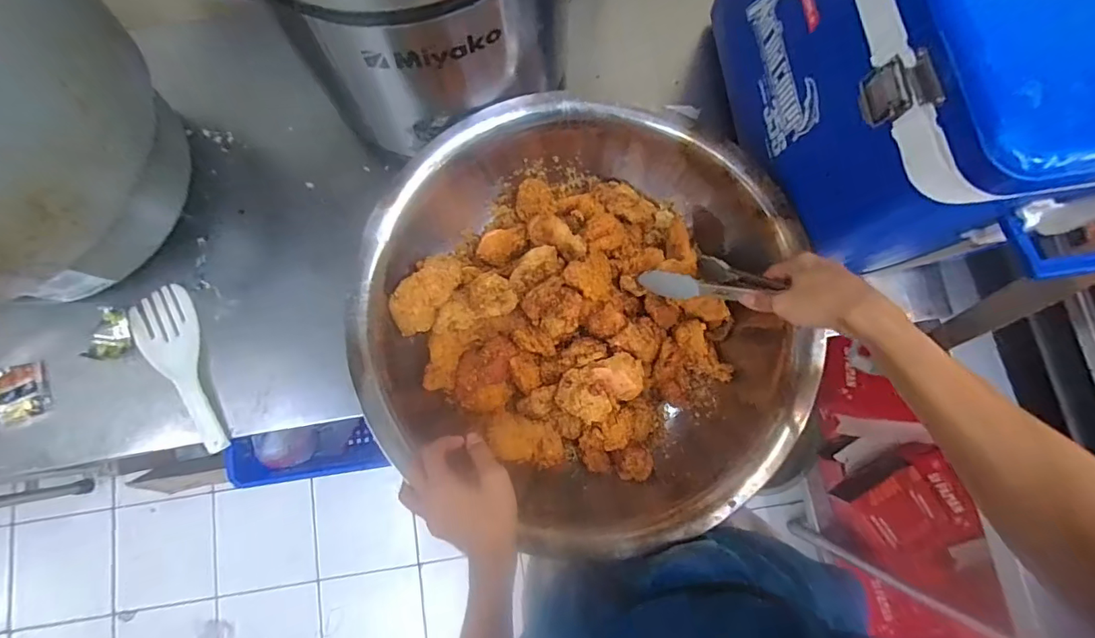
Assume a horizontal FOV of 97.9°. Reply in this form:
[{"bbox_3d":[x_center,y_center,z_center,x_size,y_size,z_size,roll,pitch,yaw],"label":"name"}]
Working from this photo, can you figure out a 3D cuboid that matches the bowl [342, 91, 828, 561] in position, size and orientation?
[{"bbox_3d":[0.035,-0.015,0.630,0.523,0.140,0.529,0,79,0],"label":"bowl"}]

